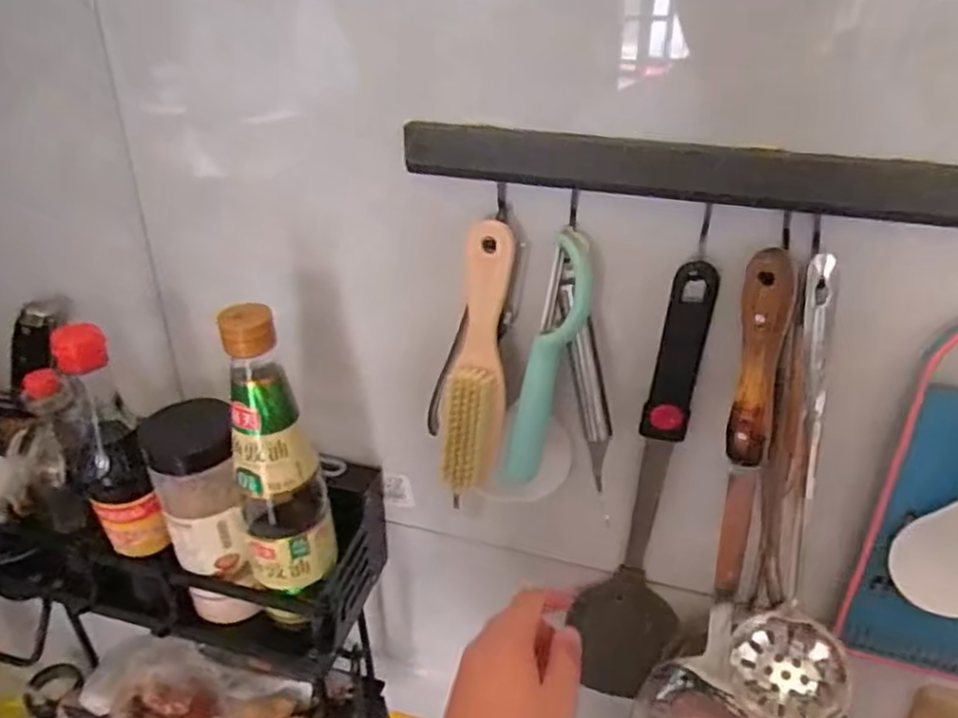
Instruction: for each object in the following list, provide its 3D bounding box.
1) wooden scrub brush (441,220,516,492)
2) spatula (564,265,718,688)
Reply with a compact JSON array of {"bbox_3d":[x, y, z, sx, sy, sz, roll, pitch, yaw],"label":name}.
[{"bbox_3d":[0.001,0.001,0.446,0.031,0.163,0.022,9,10,15],"label":"wooden scrub brush"},{"bbox_3d":[0.110,0.093,0.485,0.067,0.323,0.050,10,30,17],"label":"spatula"}]

